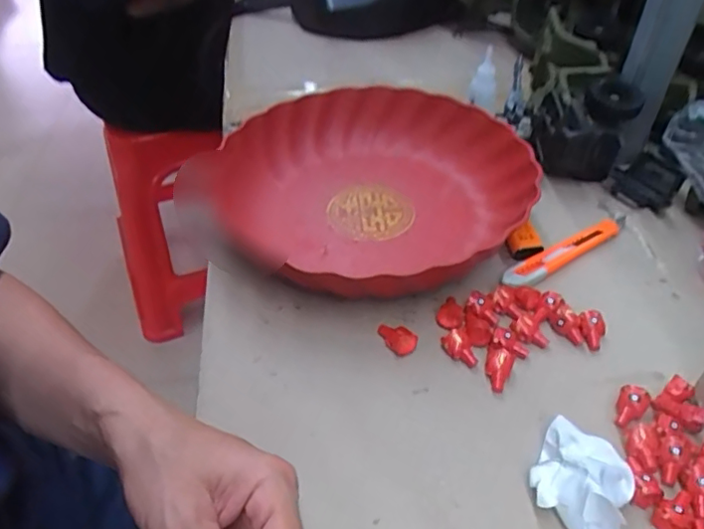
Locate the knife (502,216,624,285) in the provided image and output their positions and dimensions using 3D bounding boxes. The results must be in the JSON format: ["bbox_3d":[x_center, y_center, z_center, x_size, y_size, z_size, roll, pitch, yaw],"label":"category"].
[{"bbox_3d":[0.169,-0.014,0.443,0.137,0.014,0.018,-26,48,-24],"label":"knife"}]

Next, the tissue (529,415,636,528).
[{"bbox_3d":[0.118,0.110,0.295,0.054,0.036,0.048,28,50,28],"label":"tissue"}]

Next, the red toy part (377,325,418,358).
[{"bbox_3d":[0.028,0.048,0.379,0.015,0.014,0.028,-34,52,-30],"label":"red toy part"}]

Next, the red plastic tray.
[{"bbox_3d":[0.016,-0.061,0.455,0.216,0.060,0.223,-34,52,-30],"label":"red plastic tray"}]

